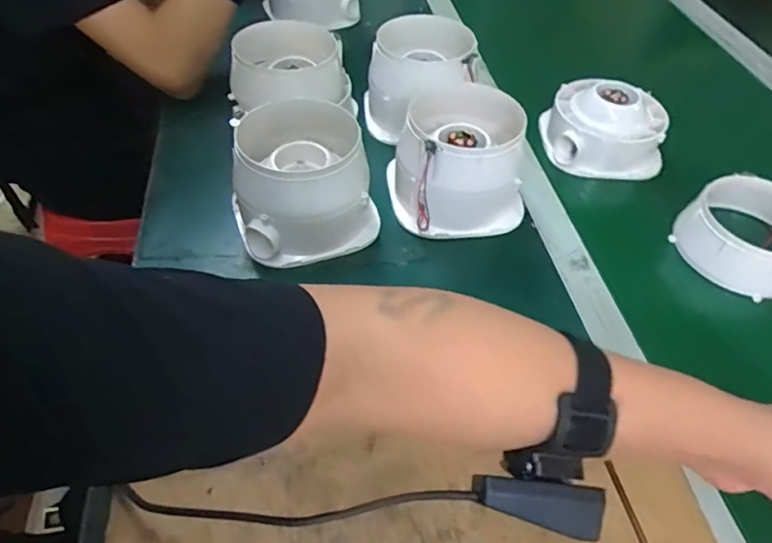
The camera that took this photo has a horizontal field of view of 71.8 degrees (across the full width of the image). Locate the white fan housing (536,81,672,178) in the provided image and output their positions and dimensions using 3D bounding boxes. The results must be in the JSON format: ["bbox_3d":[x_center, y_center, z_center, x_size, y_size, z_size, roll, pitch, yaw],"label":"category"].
[{"bbox_3d":[0.262,-0.175,0.635,0.132,0.074,0.102,8,50,4],"label":"white fan housing"}]

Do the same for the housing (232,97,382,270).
[{"bbox_3d":[-0.077,-0.087,0.508,0.128,0.091,0.121,-9,51,-10],"label":"housing"}]

